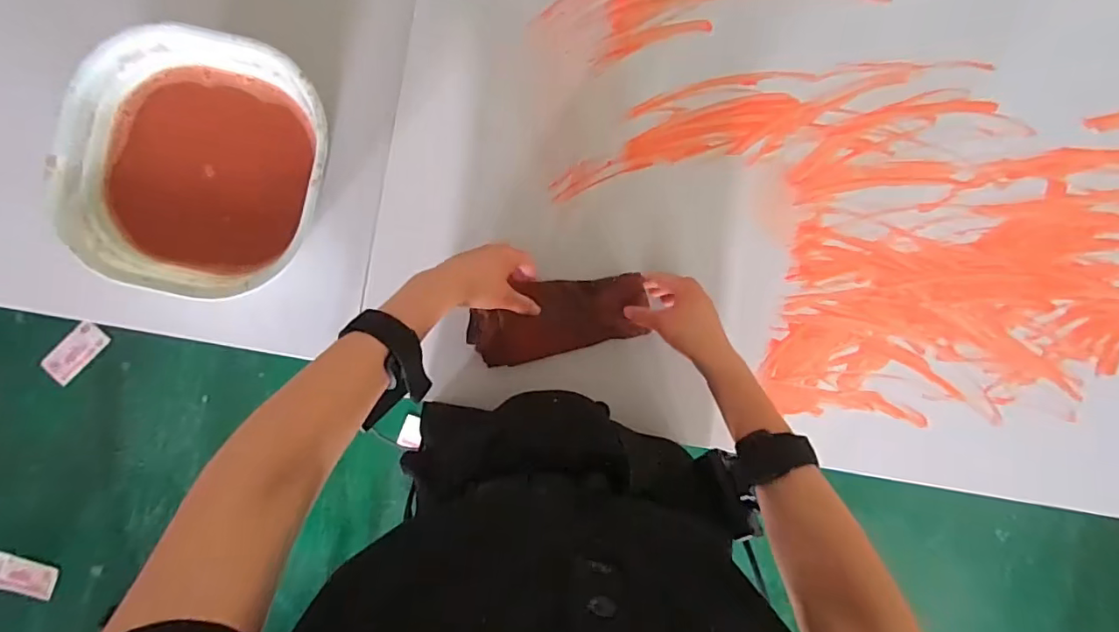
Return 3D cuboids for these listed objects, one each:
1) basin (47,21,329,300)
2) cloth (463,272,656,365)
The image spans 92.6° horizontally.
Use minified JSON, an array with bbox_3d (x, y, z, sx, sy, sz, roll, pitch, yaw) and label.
[{"bbox_3d":[-0.334,-0.140,0.522,0.226,0.091,0.232,0,90,-2],"label":"basin"},{"bbox_3d":[-0.003,0.002,0.554,0.181,0.020,0.078,-16,92,2],"label":"cloth"}]

